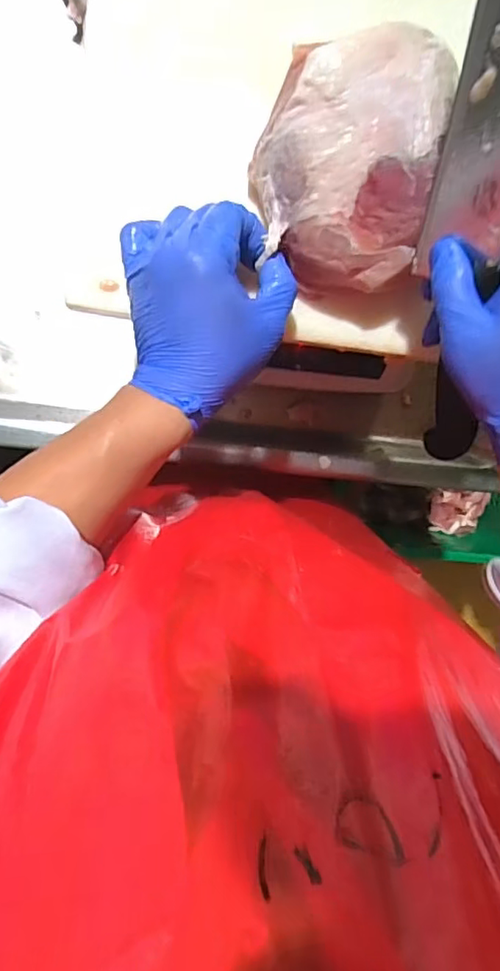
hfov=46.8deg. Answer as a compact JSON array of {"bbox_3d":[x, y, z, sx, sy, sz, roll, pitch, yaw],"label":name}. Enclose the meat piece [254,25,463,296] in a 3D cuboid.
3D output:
[{"bbox_3d":[0.065,-0.184,0.340,0.119,0.069,0.118,9,95,-7],"label":"meat piece"}]

